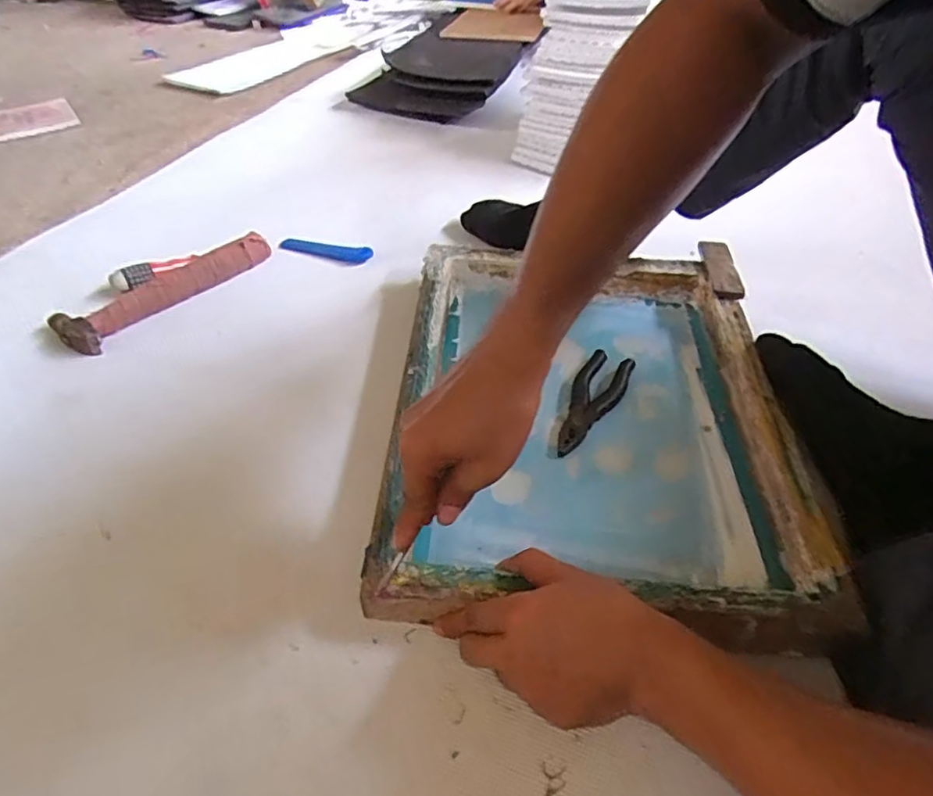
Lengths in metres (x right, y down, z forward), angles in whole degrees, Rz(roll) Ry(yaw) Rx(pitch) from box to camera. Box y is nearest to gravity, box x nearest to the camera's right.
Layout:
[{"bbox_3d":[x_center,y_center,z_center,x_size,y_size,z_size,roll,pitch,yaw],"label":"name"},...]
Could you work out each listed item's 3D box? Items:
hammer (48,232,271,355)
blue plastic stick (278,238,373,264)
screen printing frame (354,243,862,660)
[{"bbox_3d":[-0.352,-0.130,0.723,0.068,0.030,0.263,35,53,30],"label":"hammer"},{"bbox_3d":[-0.194,-0.203,0.822,0.129,0.018,0.023,9,44,8],"label":"blue plastic stick"},{"bbox_3d":[0.113,0.009,0.572,0.349,0.061,0.433,3,45,2],"label":"screen printing frame"}]

